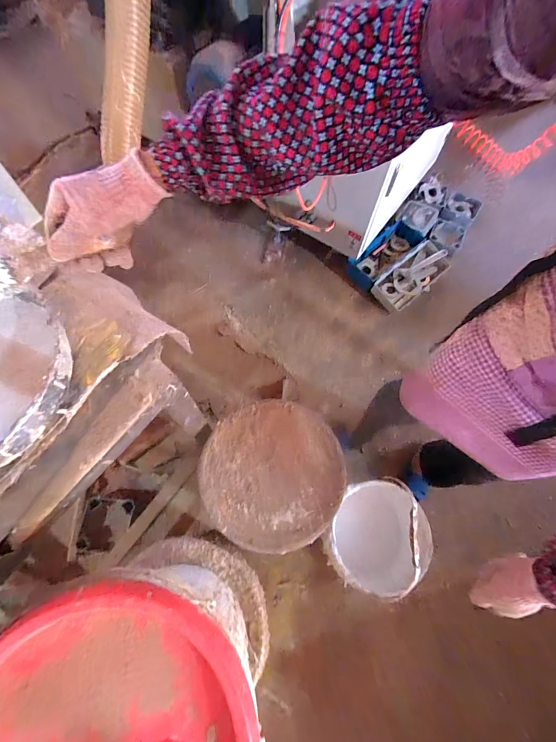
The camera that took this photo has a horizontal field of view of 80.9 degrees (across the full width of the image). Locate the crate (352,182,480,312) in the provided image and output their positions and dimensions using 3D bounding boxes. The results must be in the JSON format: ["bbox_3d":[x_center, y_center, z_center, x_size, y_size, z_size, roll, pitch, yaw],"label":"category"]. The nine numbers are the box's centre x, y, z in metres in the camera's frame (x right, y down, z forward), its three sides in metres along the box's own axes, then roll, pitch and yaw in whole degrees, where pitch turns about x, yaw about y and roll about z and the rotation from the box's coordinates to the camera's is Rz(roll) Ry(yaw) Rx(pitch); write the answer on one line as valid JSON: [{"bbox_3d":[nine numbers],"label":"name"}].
[{"bbox_3d":[0.660,-0.601,1.482,0.320,0.100,0.764,40,71,15],"label":"crate"}]

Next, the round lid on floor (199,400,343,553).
[{"bbox_3d":[-0.012,0.226,0.743,0.323,0.043,0.307,0,66,-1],"label":"round lid on floor"}]

